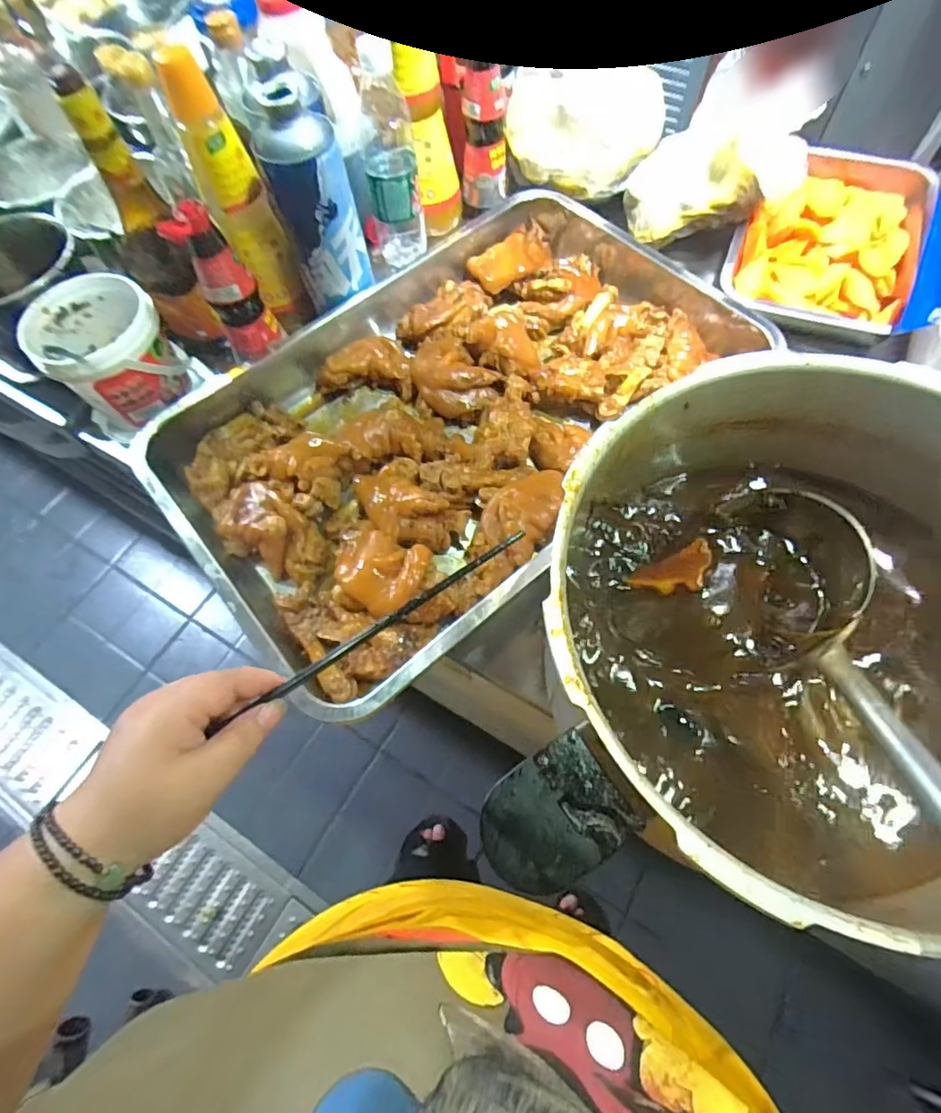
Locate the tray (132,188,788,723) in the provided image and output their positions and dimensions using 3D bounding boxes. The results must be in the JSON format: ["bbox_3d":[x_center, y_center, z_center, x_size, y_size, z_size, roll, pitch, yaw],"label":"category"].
[{"bbox_3d":[-0.009,-0.161,0.591,0.611,0.071,0.390,-41,70,-16],"label":"tray"}]

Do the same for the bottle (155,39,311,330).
[{"bbox_3d":[-0.233,-0.356,0.567,0.060,0.256,0.054,-22,65,-8],"label":"bottle"}]

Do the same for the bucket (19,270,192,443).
[{"bbox_3d":[-0.386,-0.221,0.589,0.111,0.109,0.123,33,70,16],"label":"bucket"}]

